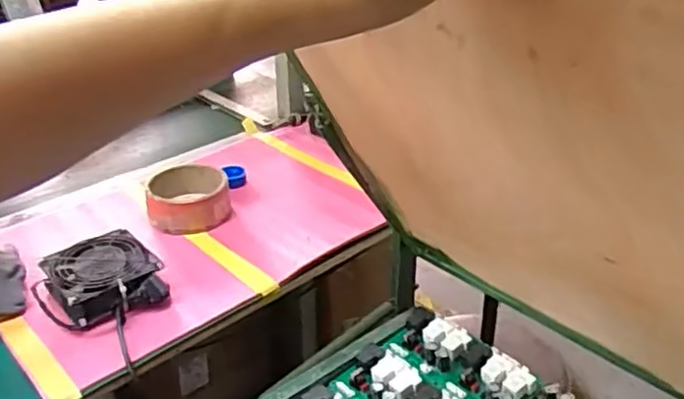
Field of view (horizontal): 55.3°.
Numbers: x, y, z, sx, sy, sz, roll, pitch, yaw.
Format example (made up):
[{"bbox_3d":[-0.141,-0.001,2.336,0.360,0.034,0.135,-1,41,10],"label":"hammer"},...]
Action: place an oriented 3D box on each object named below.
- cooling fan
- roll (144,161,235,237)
[{"bbox_3d":[-0.305,0.103,0.819,0.134,0.046,0.131,-23,36,-33],"label":"cooling fan"},{"bbox_3d":[-0.231,0.000,0.991,0.119,0.055,0.118,-1,29,1],"label":"roll"}]

